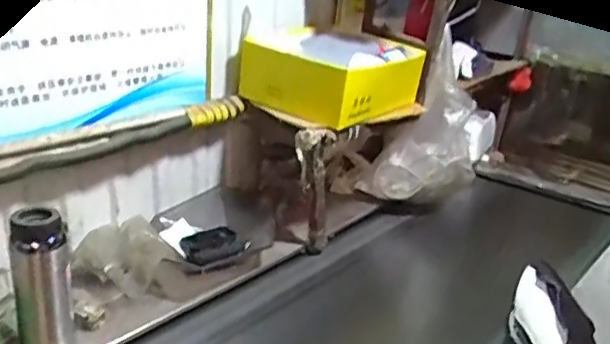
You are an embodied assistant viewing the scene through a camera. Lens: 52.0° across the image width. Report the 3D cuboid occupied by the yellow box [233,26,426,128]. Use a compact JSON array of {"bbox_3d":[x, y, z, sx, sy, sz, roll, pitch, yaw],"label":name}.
[{"bbox_3d":[0.055,-0.201,1.253,0.237,0.146,0.320,22,29,35],"label":"yellow box"}]

